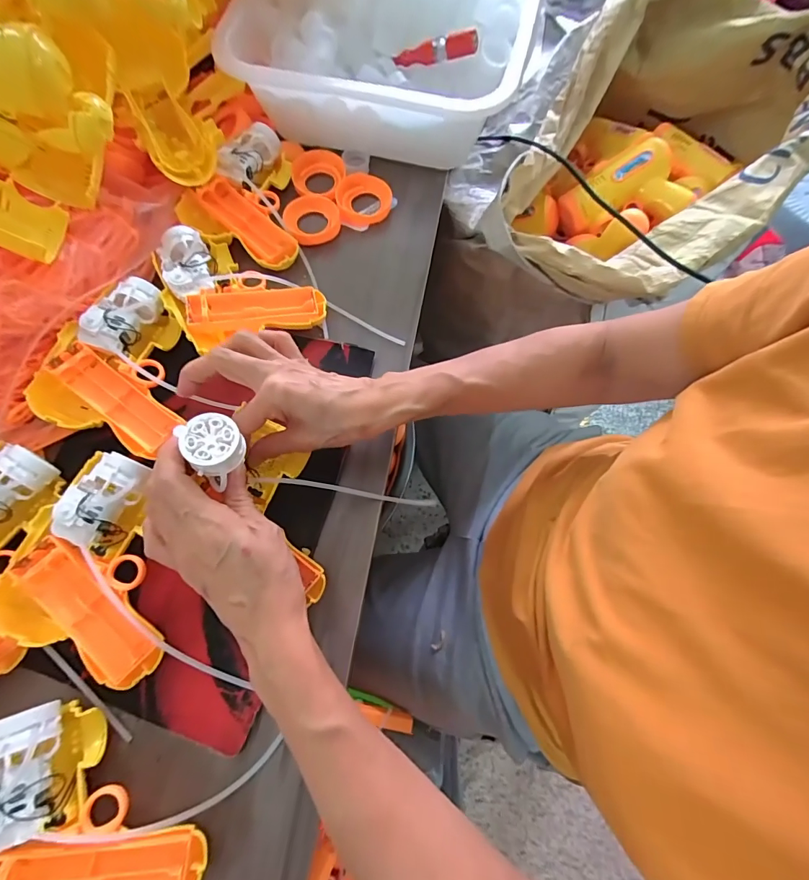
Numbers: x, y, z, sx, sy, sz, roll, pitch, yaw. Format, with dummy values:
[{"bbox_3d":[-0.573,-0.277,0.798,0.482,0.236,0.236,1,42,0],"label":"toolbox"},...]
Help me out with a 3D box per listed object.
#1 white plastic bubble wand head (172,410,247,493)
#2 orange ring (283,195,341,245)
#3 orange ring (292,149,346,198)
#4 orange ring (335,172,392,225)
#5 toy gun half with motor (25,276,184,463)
[{"bbox_3d":[-0.120,0.005,0.264,0.033,0.025,0.038,-35,75,-12],"label":"white plastic bubble wand head"},{"bbox_3d":[-0.095,-0.228,0.428,0.056,0.017,0.053,0,71,-1],"label":"orange ring"},{"bbox_3d":[-0.095,-0.283,0.446,0.054,0.019,0.058,0,71,-1],"label":"orange ring"},{"bbox_3d":[-0.043,-0.254,0.435,0.058,0.015,0.056,0,71,-1],"label":"orange ring"},{"bbox_3d":[-0.229,-0.063,0.343,0.112,0.034,0.140,10,71,2],"label":"toy gun half with motor"}]

